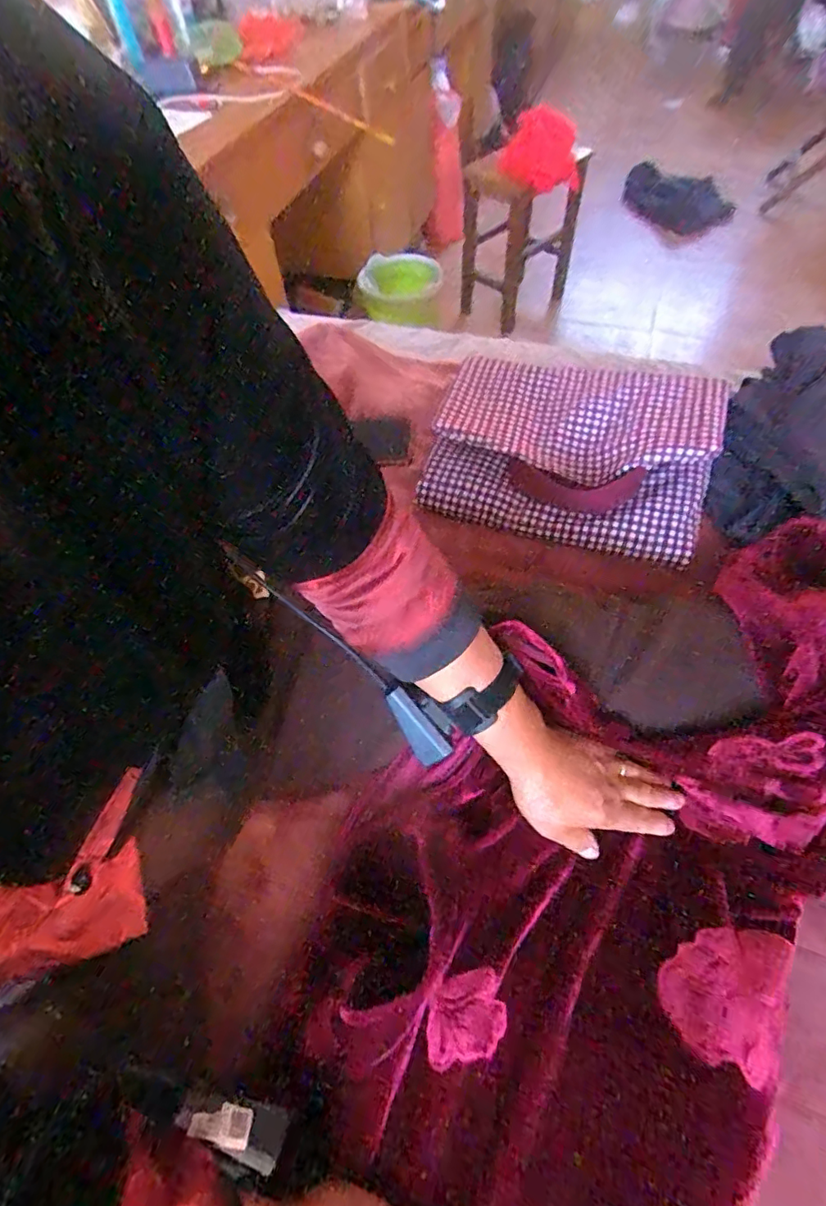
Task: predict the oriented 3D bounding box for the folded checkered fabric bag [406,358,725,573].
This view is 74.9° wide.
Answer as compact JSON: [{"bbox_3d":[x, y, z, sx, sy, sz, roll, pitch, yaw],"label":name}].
[{"bbox_3d":[0.188,-0.197,0.653,0.317,0.084,0.242,13,60,12],"label":"folded checkered fabric bag"}]

